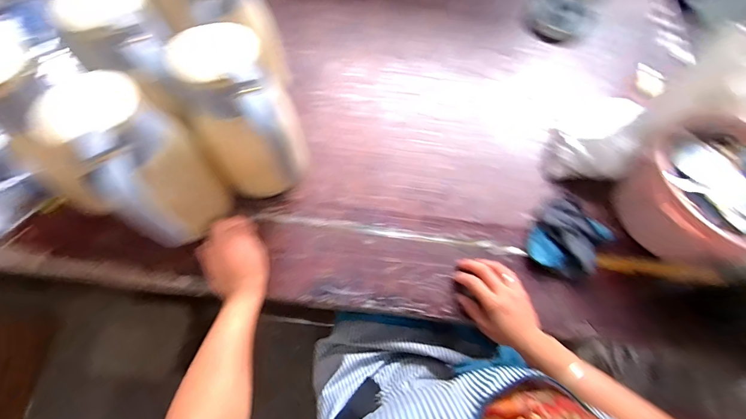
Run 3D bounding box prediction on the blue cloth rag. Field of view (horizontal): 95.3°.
[{"bbox_3d":[0.325,0.047,0.569,0.107,0.033,0.126,36,70,12],"label":"blue cloth rag"}]

